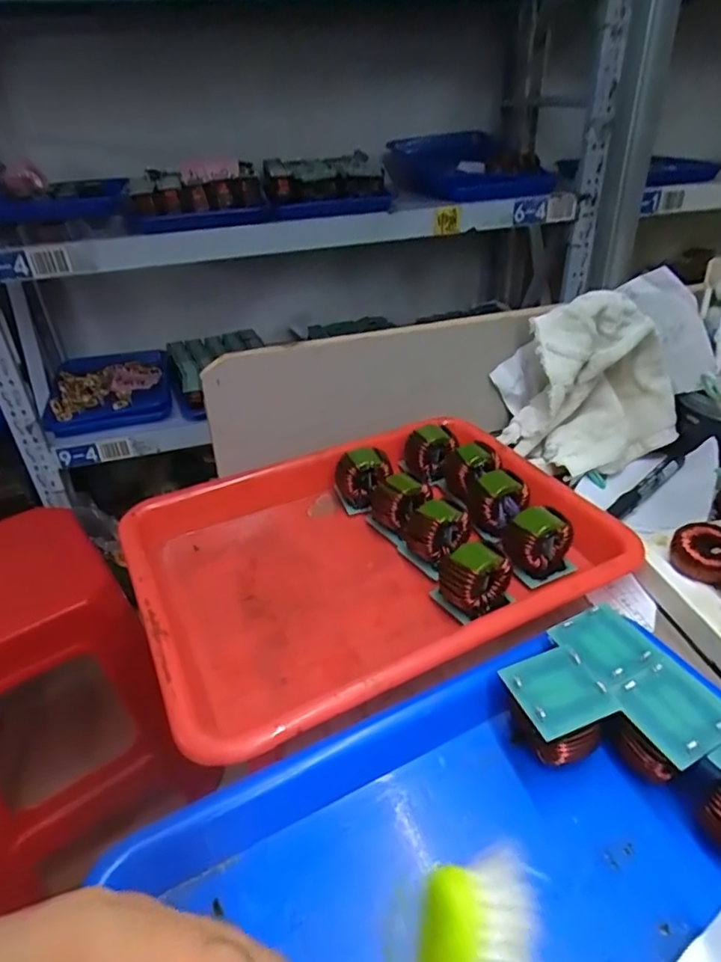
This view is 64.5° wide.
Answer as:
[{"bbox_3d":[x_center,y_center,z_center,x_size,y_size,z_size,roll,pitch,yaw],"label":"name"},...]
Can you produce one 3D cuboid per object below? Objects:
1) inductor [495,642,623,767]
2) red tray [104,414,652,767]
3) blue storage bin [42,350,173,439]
[{"bbox_3d":[0.106,0.129,0.317,0.051,0.047,0.049,-13,35,-15],"label":"inductor"},{"bbox_3d":[0.008,0.049,0.441,0.331,0.053,0.244,-18,36,-21],"label":"red tray"},{"bbox_3d":[-0.580,-0.218,1.334,0.259,0.049,0.368,-13,35,-14],"label":"blue storage bin"}]

